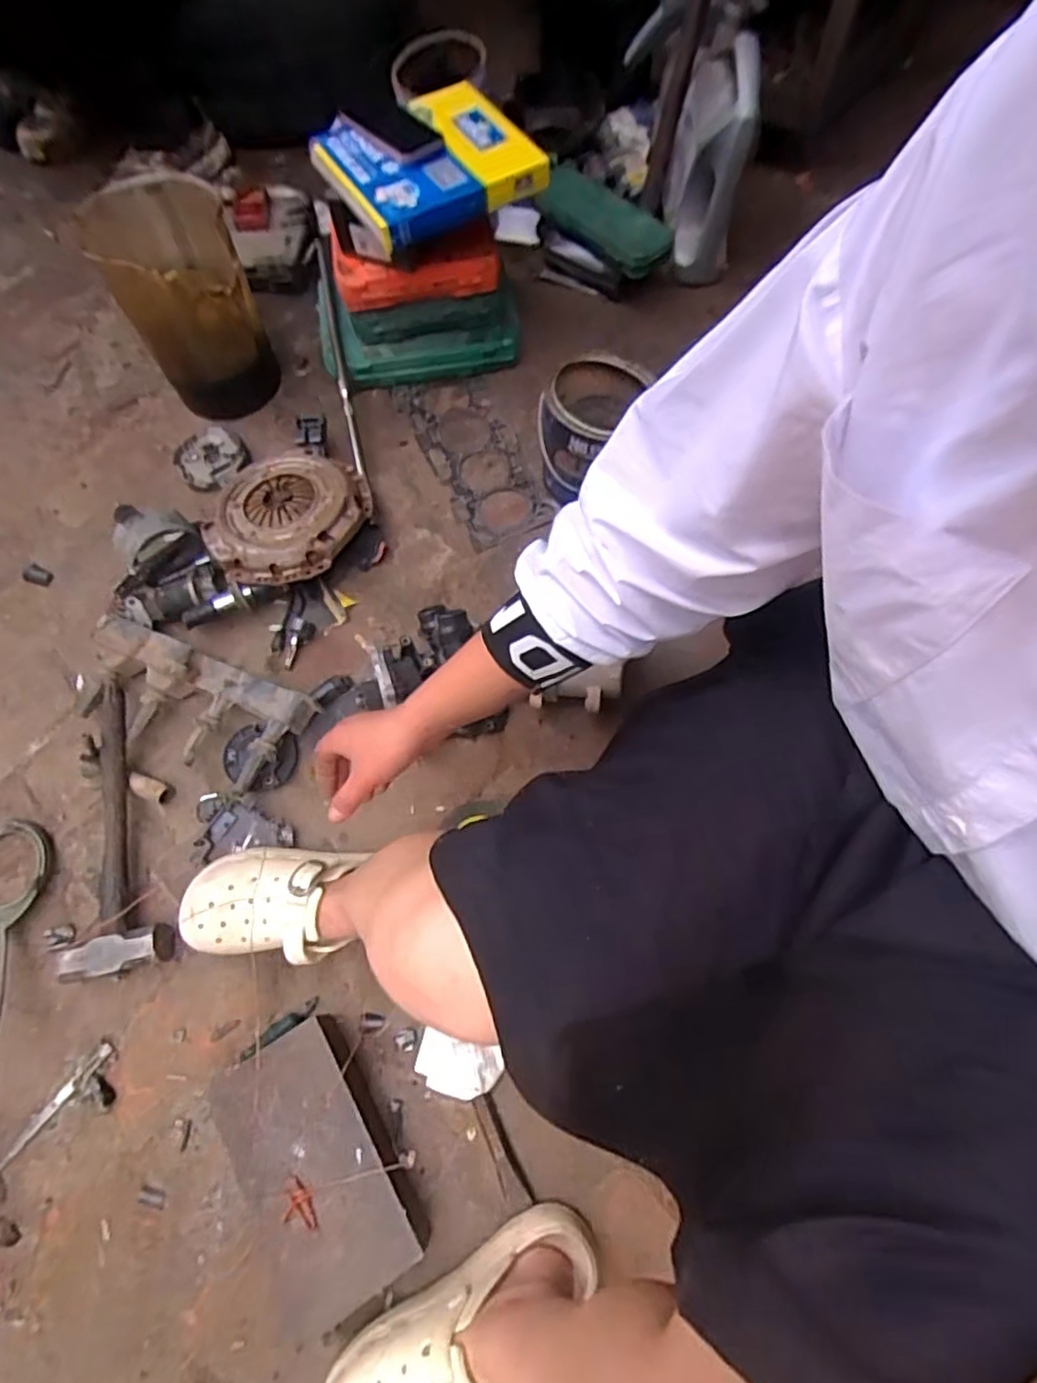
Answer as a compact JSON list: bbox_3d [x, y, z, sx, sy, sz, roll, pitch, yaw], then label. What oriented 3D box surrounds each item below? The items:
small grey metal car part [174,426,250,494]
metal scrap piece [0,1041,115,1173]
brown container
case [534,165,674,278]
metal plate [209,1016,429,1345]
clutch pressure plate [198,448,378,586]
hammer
[{"bbox_3d":[-0.462,-0.350,0.976,0.099,0.035,0.093,-36,70,-14],"label":"small grey metal car part"},{"bbox_3d":[-0.456,0.429,0.652,0.053,0.012,0.136,35,71,16],"label":"metal scrap piece"},{"bbox_3d":[-0.457,-0.546,0.927,0.177,0.246,0.189,-35,70,-13],"label":"brown container"},{"bbox_3d":[0.140,-0.803,1.104,0.256,0.045,0.125,34,70,2],"label":"case"},{"bbox_3d":[-0.188,0.437,0.611,0.122,0.067,0.216,-30,68,-12],"label":"metal plate"},{"bbox_3d":[-0.305,-0.236,0.864,0.190,0.040,0.208,-1,66,1],"label":"clutch pressure plate"},{"bbox_3d":[-0.481,0.156,0.743,0.119,0.056,0.328,-18,66,-6],"label":"hammer"}]

